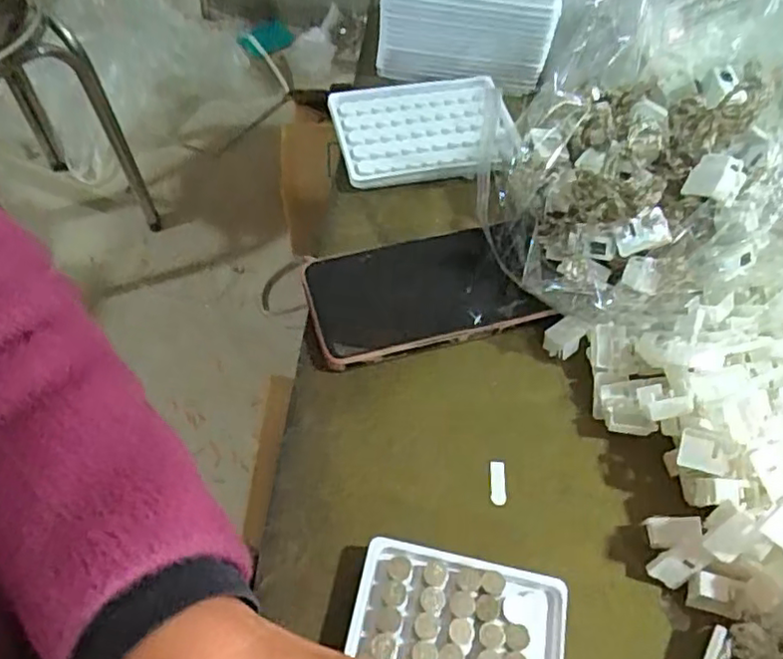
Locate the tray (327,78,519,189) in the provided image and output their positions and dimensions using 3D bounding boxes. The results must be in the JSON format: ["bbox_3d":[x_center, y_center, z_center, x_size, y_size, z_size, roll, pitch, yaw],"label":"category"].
[{"bbox_3d":[0.021,-0.146,0.480,0.121,0.025,0.100,-8,58,-8],"label":"tray"}]

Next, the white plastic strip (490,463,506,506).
[{"bbox_3d":[0.057,0.082,0.346,0.008,0.004,0.022,4,57,-1],"label":"white plastic strip"}]

